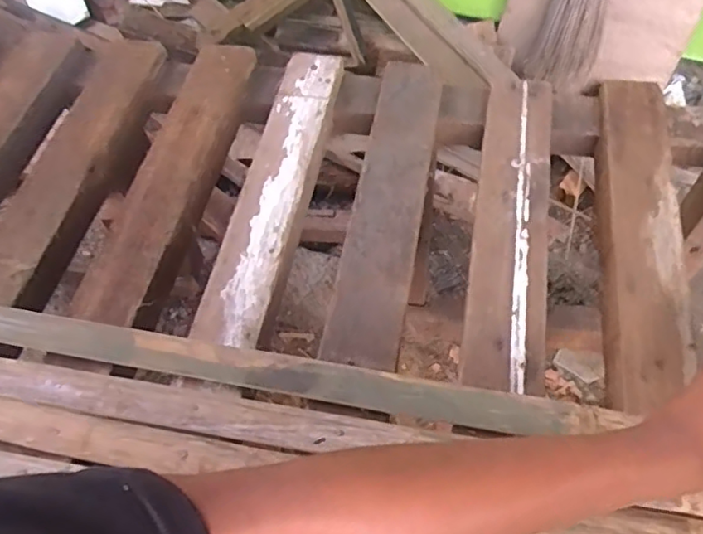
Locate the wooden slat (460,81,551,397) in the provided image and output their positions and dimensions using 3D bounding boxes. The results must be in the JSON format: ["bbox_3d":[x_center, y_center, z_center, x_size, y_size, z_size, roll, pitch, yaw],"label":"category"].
[{"bbox_3d":[0.137,-0.048,0.509,0.057,0.015,0.318,8,59,8],"label":"wooden slat"}]

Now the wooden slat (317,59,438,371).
[{"bbox_3d":[0.035,-0.064,0.533,0.060,0.014,0.328,7,59,8],"label":"wooden slat"}]

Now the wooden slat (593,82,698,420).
[{"bbox_3d":[0.240,-0.032,0.502,0.064,0.026,0.318,8,59,8],"label":"wooden slat"}]

